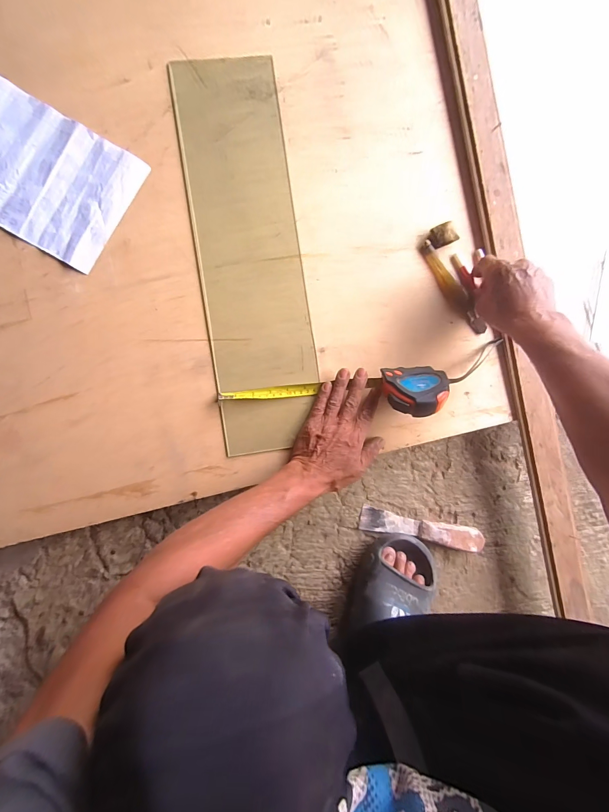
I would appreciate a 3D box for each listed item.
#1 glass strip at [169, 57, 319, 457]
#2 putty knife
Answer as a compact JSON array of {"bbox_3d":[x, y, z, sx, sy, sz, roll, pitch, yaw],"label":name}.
[{"bbox_3d":[-0.076,-0.213,0.475,0.147,0.008,0.549,-7,91,-6],"label":"glass strip"},{"bbox_3d":[0.192,0.203,0.538,0.201,0.031,0.039,12,89,-5],"label":"putty knife"}]

